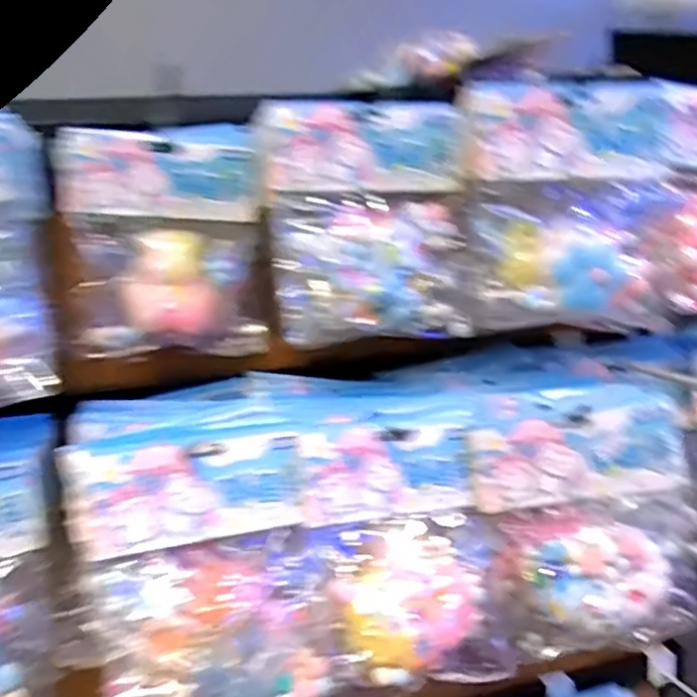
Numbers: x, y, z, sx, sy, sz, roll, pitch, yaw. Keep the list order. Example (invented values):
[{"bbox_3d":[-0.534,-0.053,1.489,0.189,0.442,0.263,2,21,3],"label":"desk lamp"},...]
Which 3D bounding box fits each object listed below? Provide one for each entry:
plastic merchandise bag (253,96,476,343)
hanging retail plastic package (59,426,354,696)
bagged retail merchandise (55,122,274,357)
[{"bbox_3d":[0.014,-0.088,0.466,0.133,0.156,0.032,-5,1,-10],"label":"plastic merchandise bag"},{"bbox_3d":[-0.080,0.122,0.383,0.124,0.165,0.035,-10,-14,-24],"label":"hanging retail plastic package"},{"bbox_3d":[-0.129,-0.077,0.490,0.135,0.161,0.040,-6,9,-13],"label":"bagged retail merchandise"}]

